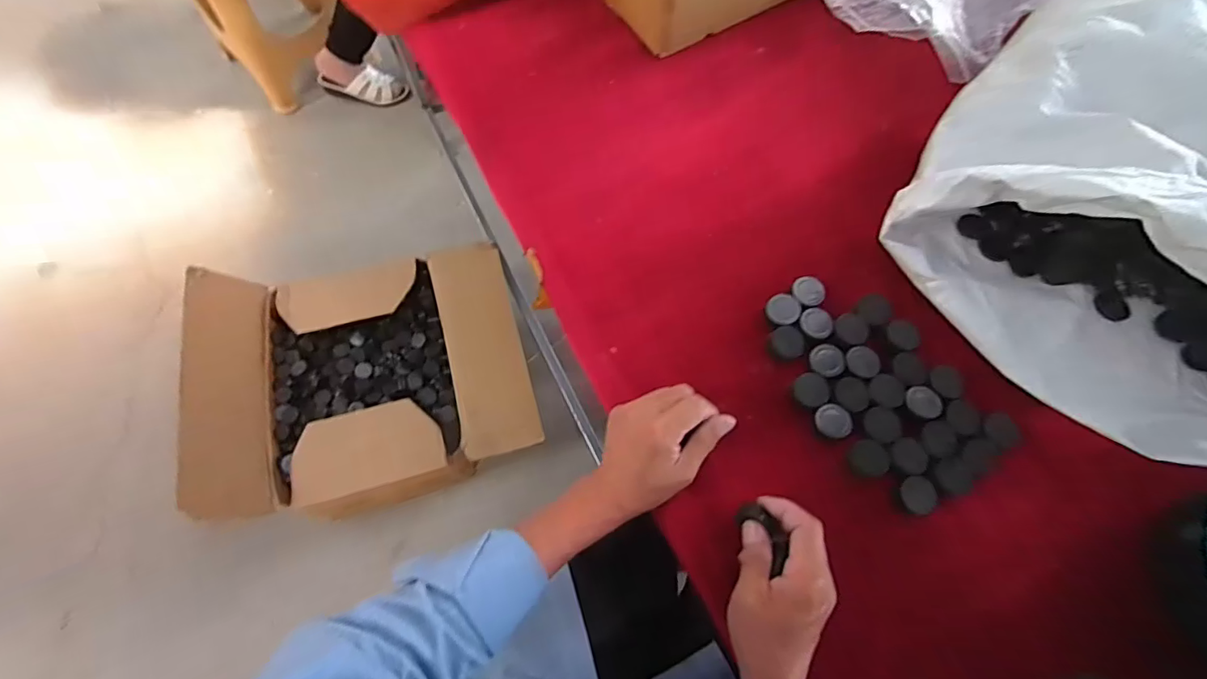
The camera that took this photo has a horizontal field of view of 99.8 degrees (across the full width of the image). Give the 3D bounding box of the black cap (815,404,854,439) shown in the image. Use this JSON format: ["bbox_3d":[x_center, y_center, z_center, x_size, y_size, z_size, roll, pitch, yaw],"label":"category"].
[{"bbox_3d":[0.210,0.075,0.463,0.031,0.006,0.031,1,68,-1],"label":"black cap"}]

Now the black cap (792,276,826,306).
[{"bbox_3d":[0.205,-0.048,0.506,0.029,0.008,0.030,1,68,-1],"label":"black cap"}]

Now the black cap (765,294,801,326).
[{"bbox_3d":[0.179,-0.030,0.502,0.032,0.012,0.032,1,68,-1],"label":"black cap"}]

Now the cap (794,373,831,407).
[{"bbox_3d":[0.194,0.047,0.471,0.033,0.007,0.030,1,68,-1],"label":"cap"}]

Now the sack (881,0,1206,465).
[{"bbox_3d":[0.640,-0.247,0.512,0.423,0.155,0.757,37,72,12],"label":"sack"}]

